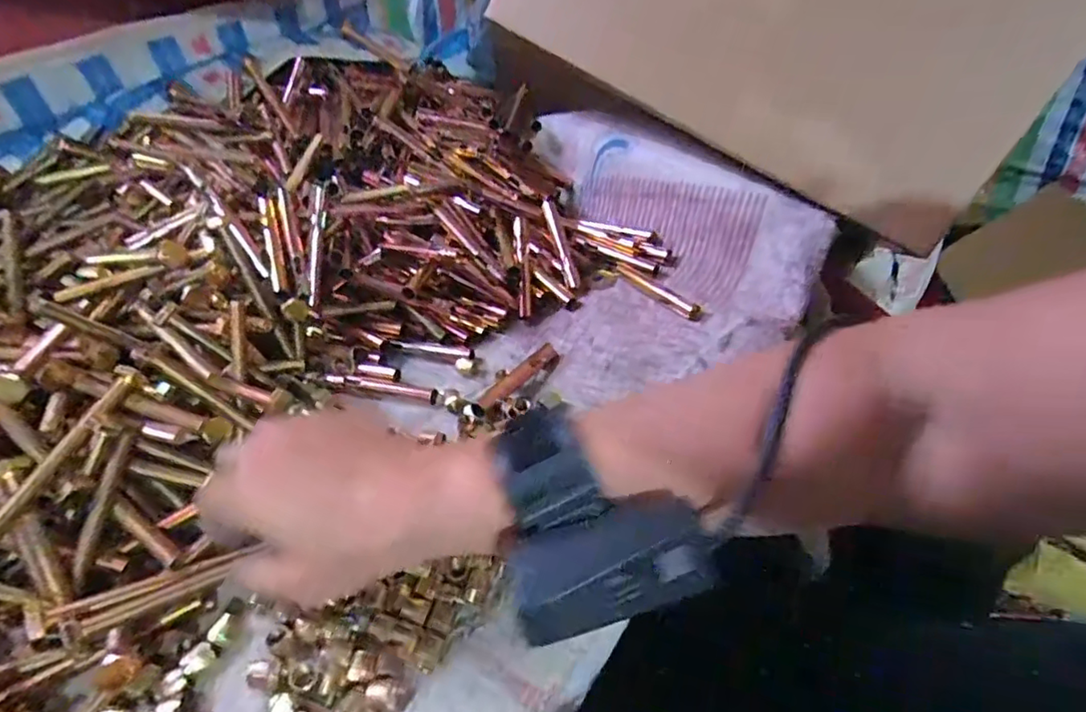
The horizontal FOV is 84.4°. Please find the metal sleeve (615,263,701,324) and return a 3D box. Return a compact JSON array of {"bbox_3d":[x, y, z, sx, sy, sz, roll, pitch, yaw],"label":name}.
[{"bbox_3d":[0.087,-0.052,0.465,0.015,0.009,0.090,-26,41,-25],"label":"metal sleeve"}]

